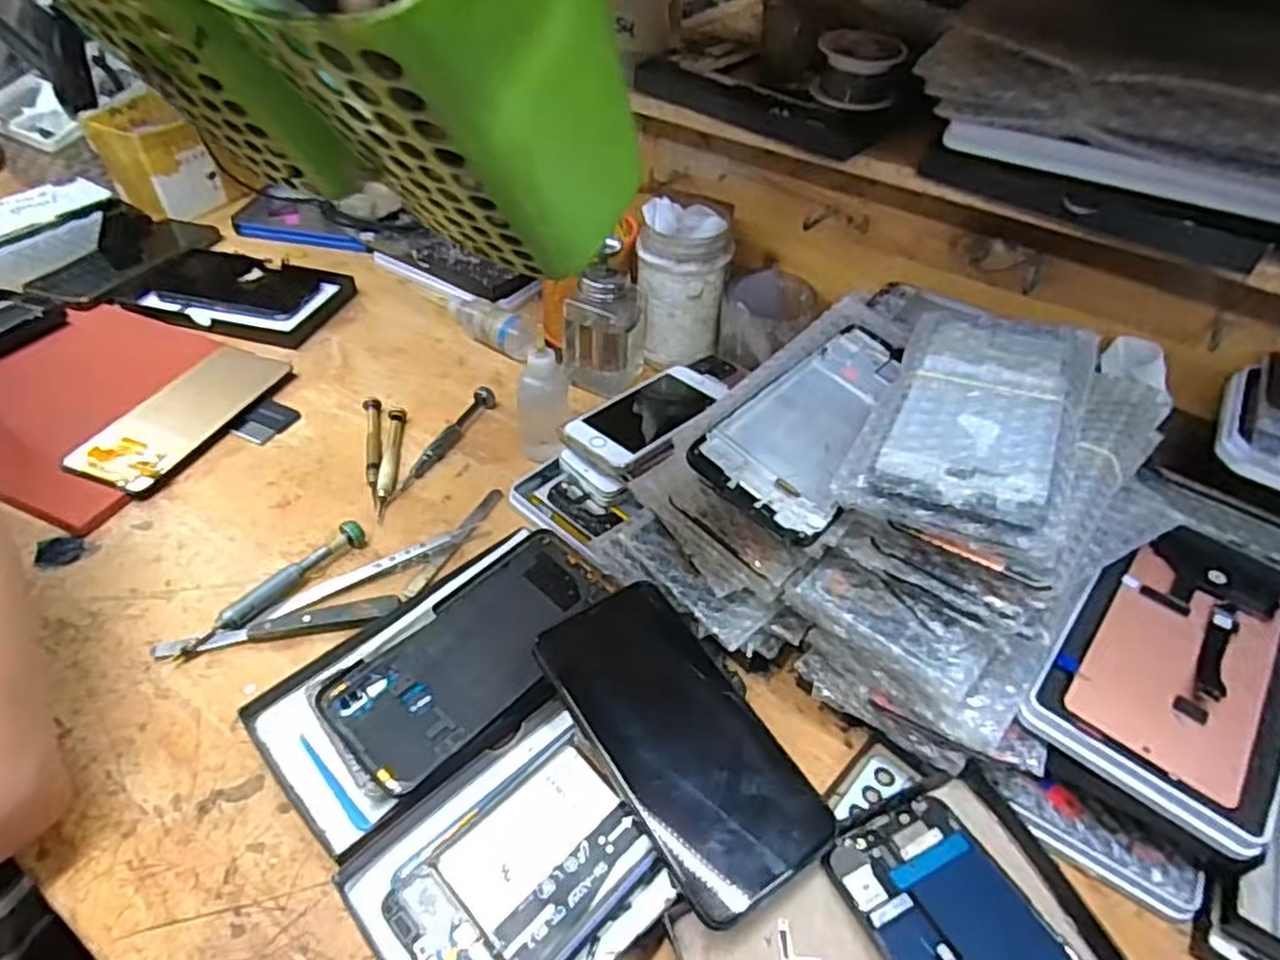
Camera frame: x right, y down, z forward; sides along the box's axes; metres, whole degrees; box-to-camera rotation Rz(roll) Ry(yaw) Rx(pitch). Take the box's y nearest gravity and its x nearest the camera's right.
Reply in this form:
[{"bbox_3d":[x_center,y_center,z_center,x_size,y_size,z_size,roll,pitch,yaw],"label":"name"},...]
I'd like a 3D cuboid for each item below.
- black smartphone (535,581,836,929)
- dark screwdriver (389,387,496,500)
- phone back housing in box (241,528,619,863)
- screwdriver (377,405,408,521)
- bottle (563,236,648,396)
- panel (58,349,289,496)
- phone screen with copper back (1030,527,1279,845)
[{"bbox_3d":[0.018,0.119,0.346,0.074,0.009,0.151,-25,60,-25],"label":"black smartphone"},{"bbox_3d":[-0.148,-0.030,0.554,0.013,0.012,0.122,19,48,16],"label":"dark screwdriver"},{"bbox_3d":[-0.101,0.103,0.396,0.192,0.032,0.117,-28,53,-26],"label":"phone back housing in box"},{"bbox_3d":[-0.183,-0.014,0.536,0.013,0.011,0.109,-3,46,-5],"label":"screwdriver"},{"bbox_3d":[-0.030,-0.129,0.589,0.059,0.129,0.043,18,48,16],"label":"bottle"},{"bbox_3d":[-0.347,-0.051,0.561,0.070,0.007,0.162,20,45,6],"label":"panel"},{"bbox_3d":[0.279,0.089,0.366,0.103,0.012,0.178,33,53,30],"label":"phone screen with copper back"}]

